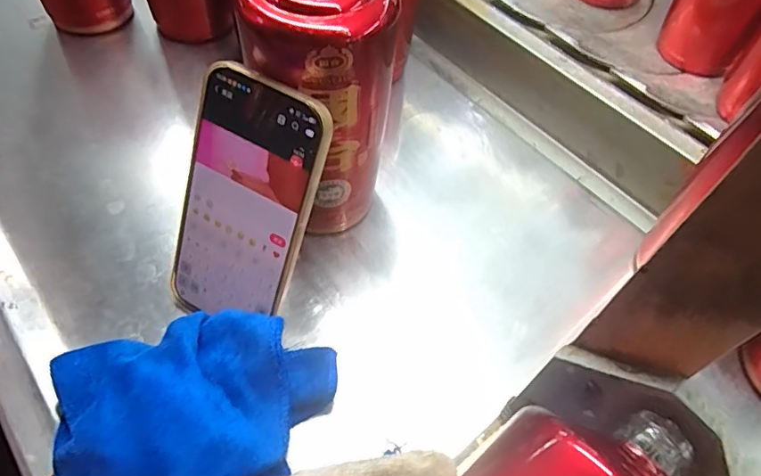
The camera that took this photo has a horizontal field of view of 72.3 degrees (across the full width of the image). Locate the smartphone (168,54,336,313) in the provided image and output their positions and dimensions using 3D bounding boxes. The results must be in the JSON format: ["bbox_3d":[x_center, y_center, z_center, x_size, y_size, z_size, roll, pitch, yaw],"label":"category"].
[{"bbox_3d":[-0.080,-0.013,0.300,0.077,0.156,0.006,26,28,11],"label":"smartphone"}]

